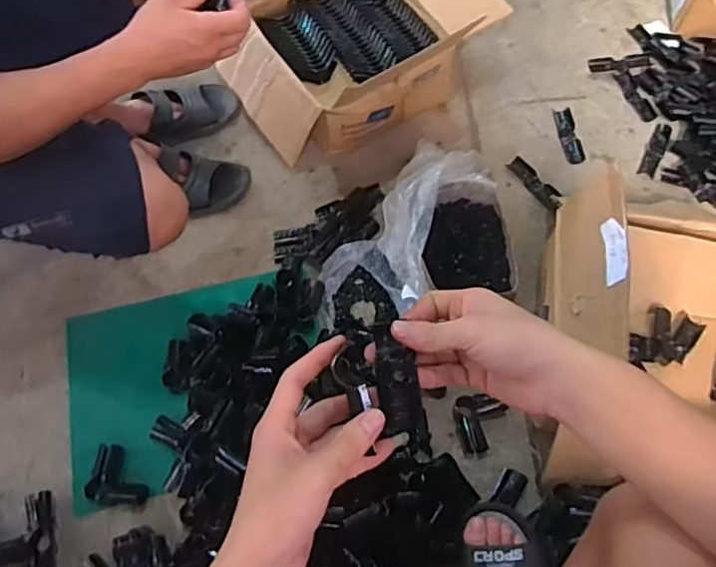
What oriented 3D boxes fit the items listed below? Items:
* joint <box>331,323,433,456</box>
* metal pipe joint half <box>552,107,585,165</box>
[{"bbox_3d":[0.016,0.078,0.455,0.060,0.029,0.101,-10,65,-3],"label":"joint"},{"bbox_3d":[0.411,-0.286,1.162,0.040,0.013,0.126,-5,63,-2],"label":"metal pipe joint half"}]

